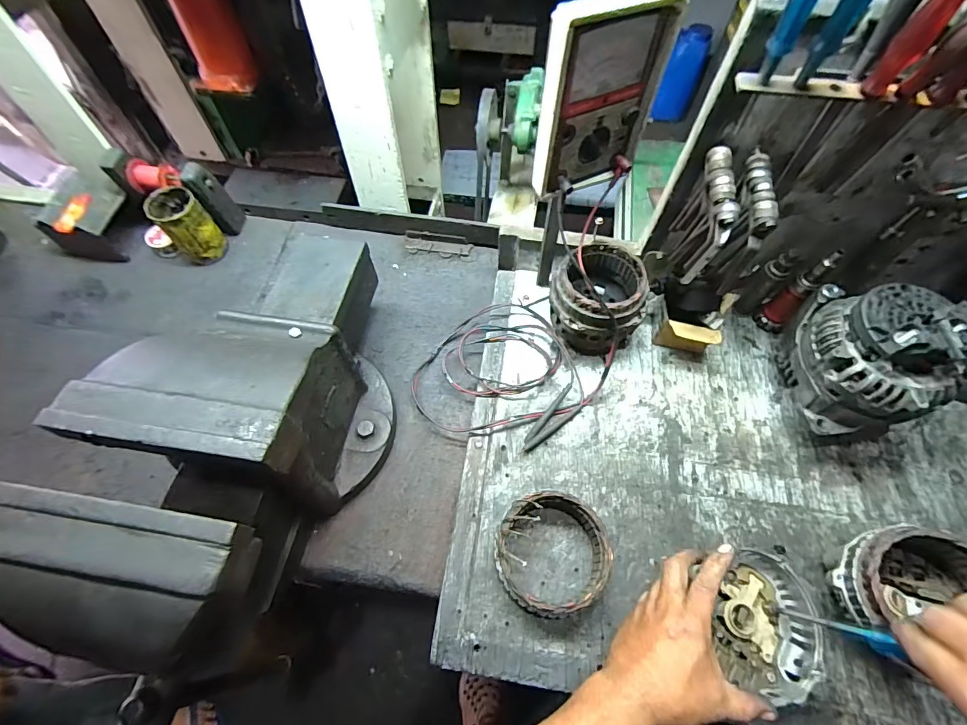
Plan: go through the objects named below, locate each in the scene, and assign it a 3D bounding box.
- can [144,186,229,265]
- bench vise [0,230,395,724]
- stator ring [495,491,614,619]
[{"bbox_3d":[-0.509,-0.233,0.751,0.076,0.115,0.071,1,61,-1],"label":"can"},{"bbox_3d":[-0.242,0.062,0.485,0.203,0.249,0.522,17,62,8],"label":"bench vise"},{"bbox_3d":[0.079,0.224,0.505,0.126,0.061,0.133,1,61,-1],"label":"stator ring"}]

